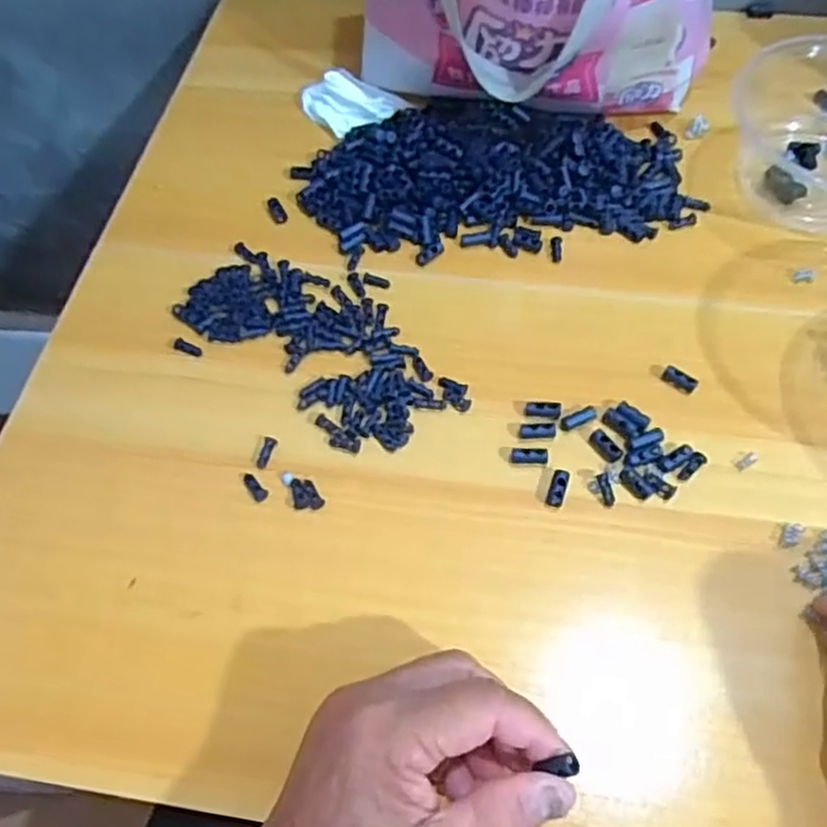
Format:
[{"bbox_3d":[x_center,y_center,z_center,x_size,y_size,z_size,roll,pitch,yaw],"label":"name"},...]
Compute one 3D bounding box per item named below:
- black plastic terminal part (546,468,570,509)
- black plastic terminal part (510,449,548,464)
[{"bbox_3d":[0.073,0.037,0.365,0.009,0.004,0.020,15,63,11],"label":"black plastic terminal part"},{"bbox_3d":[0.060,0.021,0.375,0.018,0.006,0.007,7,61,7],"label":"black plastic terminal part"}]

